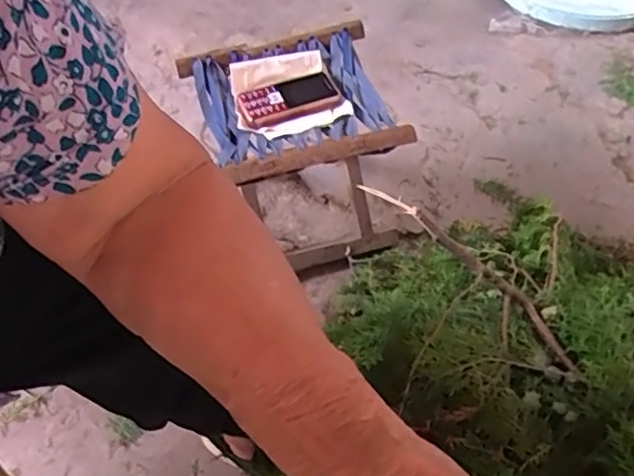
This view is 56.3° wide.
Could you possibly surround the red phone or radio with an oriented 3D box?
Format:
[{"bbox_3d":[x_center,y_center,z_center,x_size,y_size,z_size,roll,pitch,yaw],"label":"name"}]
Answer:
[{"bbox_3d":[-0.036,-0.174,0.746,0.121,0.015,0.059,-19,58,-14],"label":"red phone or radio"}]

